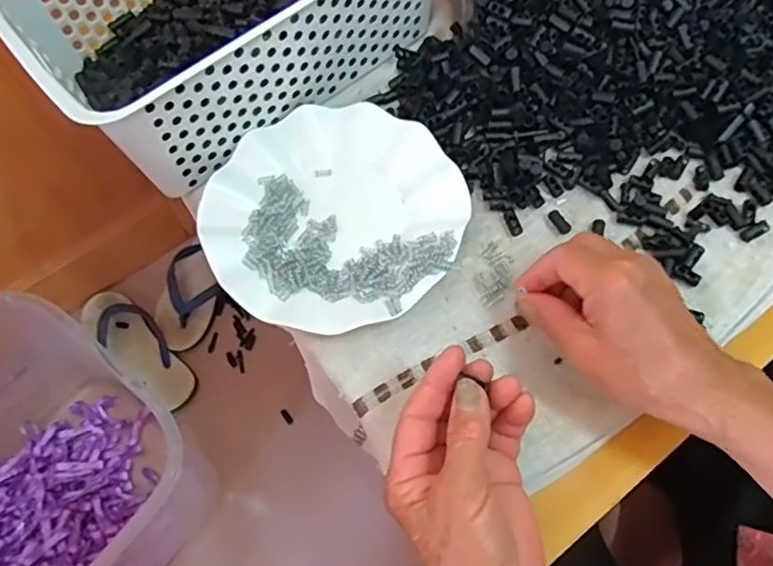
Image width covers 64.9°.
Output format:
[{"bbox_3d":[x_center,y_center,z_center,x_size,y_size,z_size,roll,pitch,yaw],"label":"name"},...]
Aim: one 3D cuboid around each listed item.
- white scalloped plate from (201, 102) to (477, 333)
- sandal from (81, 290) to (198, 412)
[{"bbox_3d":[-0.037,-0.050,0.445,0.181,0.021,0.177,-1,65,2],"label":"white scalloped plate"},{"bbox_3d":[-0.381,0.094,0.937,0.233,0.030,0.079,38,72,18],"label":"sandal"}]

